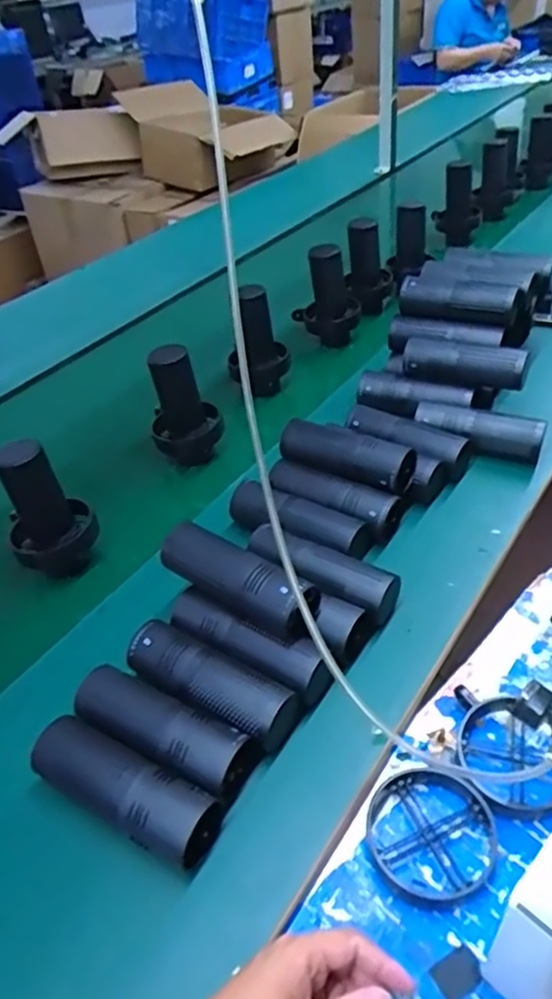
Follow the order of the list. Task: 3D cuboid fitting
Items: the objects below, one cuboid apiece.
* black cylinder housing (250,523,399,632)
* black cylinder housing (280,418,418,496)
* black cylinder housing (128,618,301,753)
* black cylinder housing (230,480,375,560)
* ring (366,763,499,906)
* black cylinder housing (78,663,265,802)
[{"bbox_3d":[0.046,0.077,0.674,0.165,0.048,0.063,22,49,29],"label":"black cylinder housing"},{"bbox_3d":[0.081,-0.055,0.766,0.161,0.047,0.060,18,47,26],"label":"black cylinder housing"},{"bbox_3d":[-0.062,0.171,0.586,0.161,0.049,0.057,18,47,26],"label":"black cylinder housing"},{"bbox_3d":[0.023,0.029,0.739,0.168,0.046,0.058,21,48,28],"label":"black cylinder housing"},{"bbox_3d":[0.120,0.259,0.500,0.095,0.015,0.098,-4,41,4],"label":"ring"},{"bbox_3d":[-0.099,0.199,0.553,0.160,0.052,0.061,20,48,28],"label":"black cylinder housing"}]

